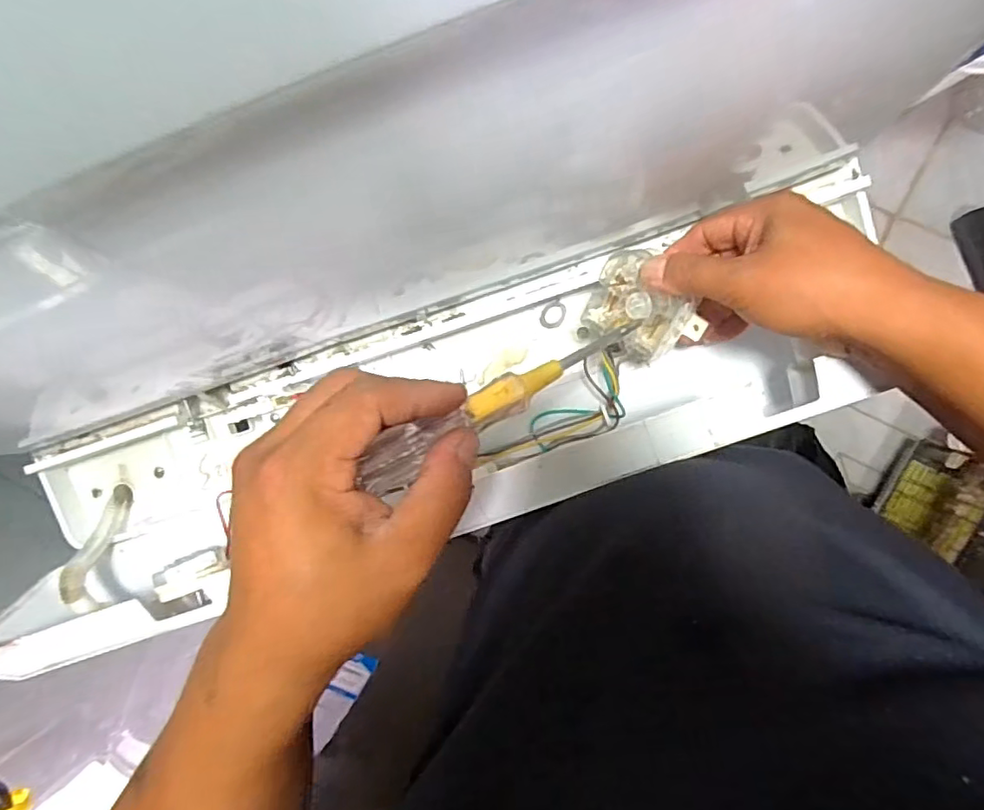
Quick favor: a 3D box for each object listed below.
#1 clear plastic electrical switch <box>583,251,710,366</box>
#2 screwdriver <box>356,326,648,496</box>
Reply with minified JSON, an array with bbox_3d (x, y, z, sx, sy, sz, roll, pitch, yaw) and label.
[{"bbox_3d":[0.095,-0.061,0.368,0.053,0.024,0.073,-43,89,9],"label":"clear plastic electrical switch"},{"bbox_3d":[0.012,-0.006,0.276,0.173,0.018,0.021,-29,92,-32],"label":"screwdriver"}]

